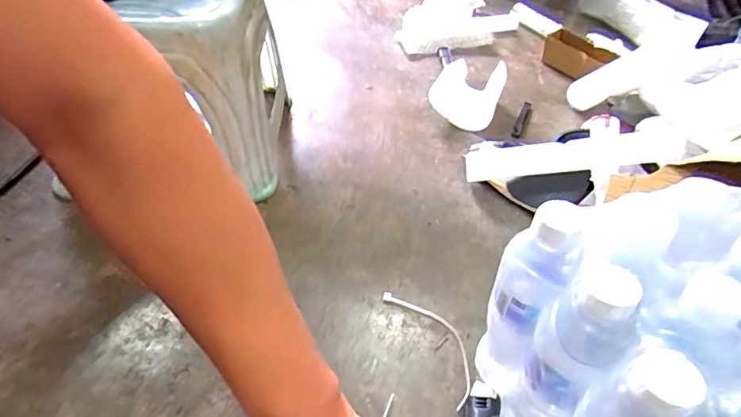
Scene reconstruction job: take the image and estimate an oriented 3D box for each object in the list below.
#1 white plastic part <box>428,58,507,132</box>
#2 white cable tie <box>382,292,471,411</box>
[{"bbox_3d":[0.158,-0.193,0.838,0.111,0.045,0.140,17,45,13],"label":"white plastic part"},{"bbox_3d":[0.067,0.133,0.515,0.049,0.006,0.144,-19,48,-23],"label":"white cable tie"}]

